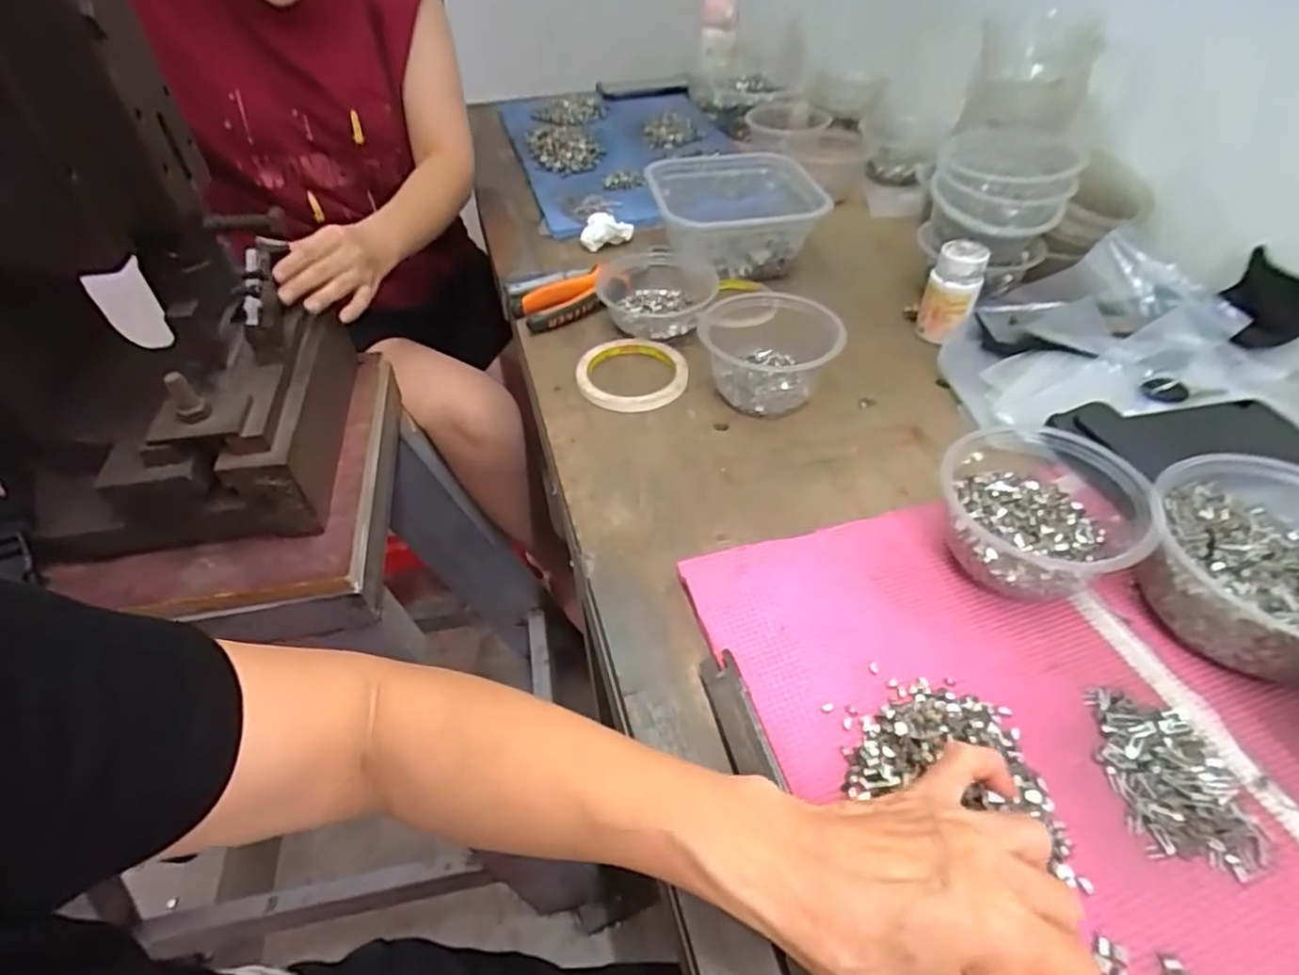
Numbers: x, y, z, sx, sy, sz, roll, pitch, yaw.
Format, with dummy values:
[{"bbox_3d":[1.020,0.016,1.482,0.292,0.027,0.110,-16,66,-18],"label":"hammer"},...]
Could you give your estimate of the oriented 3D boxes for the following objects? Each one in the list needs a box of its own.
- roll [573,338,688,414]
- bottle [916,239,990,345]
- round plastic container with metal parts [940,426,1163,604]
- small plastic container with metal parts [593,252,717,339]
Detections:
[{"bbox_3d":[-0.014,-0.103,0.589,0.095,0.011,0.095,-2,46,2],"label":"roll"},{"bbox_3d":[0.273,-0.176,0.600,0.043,0.080,0.046,15,49,18],"label":"bottle"},{"bbox_3d":[0.237,0.019,0.413,0.106,0.065,0.096,19,50,21],"label":"round plastic container with metal parts"},{"bbox_3d":[0.006,-0.186,0.643,0.116,0.038,0.109,0,46,4],"label":"small plastic container with metal parts"}]

